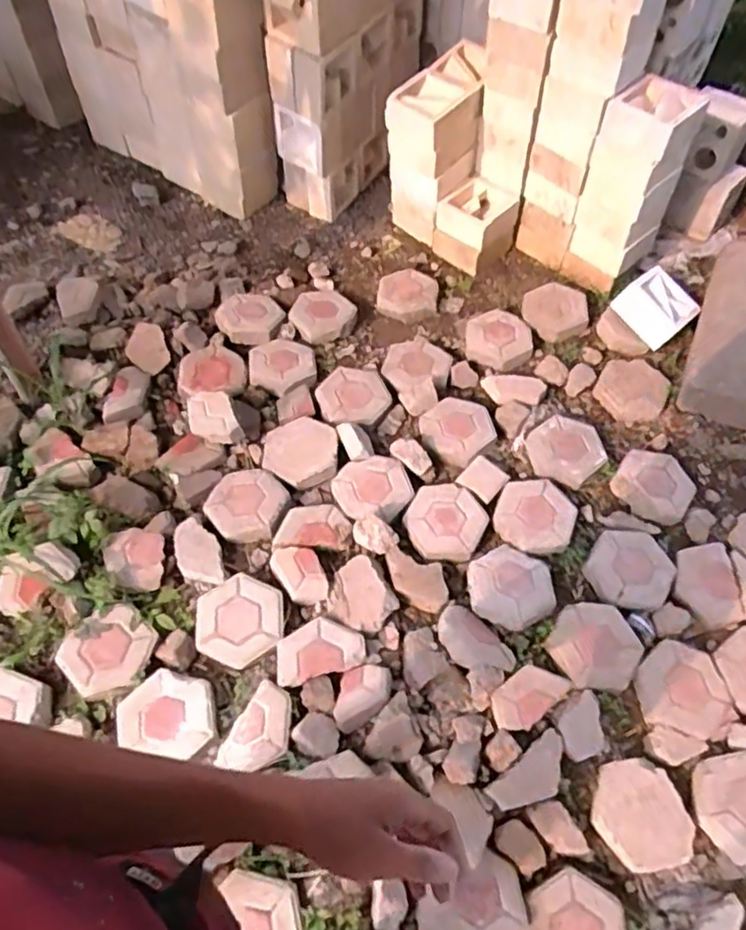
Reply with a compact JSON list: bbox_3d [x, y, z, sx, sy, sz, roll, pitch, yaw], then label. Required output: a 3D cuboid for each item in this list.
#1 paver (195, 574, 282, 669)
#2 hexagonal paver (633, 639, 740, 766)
[{"bbox_3d":[-0.314,0.355,1.514,0.211,0.043,0.203,19,58,10],"label":"paver"},{"bbox_3d":[0.707,0.535,1.501,0.248,0.047,0.231,-19,60,-15],"label":"hexagonal paver"}]

